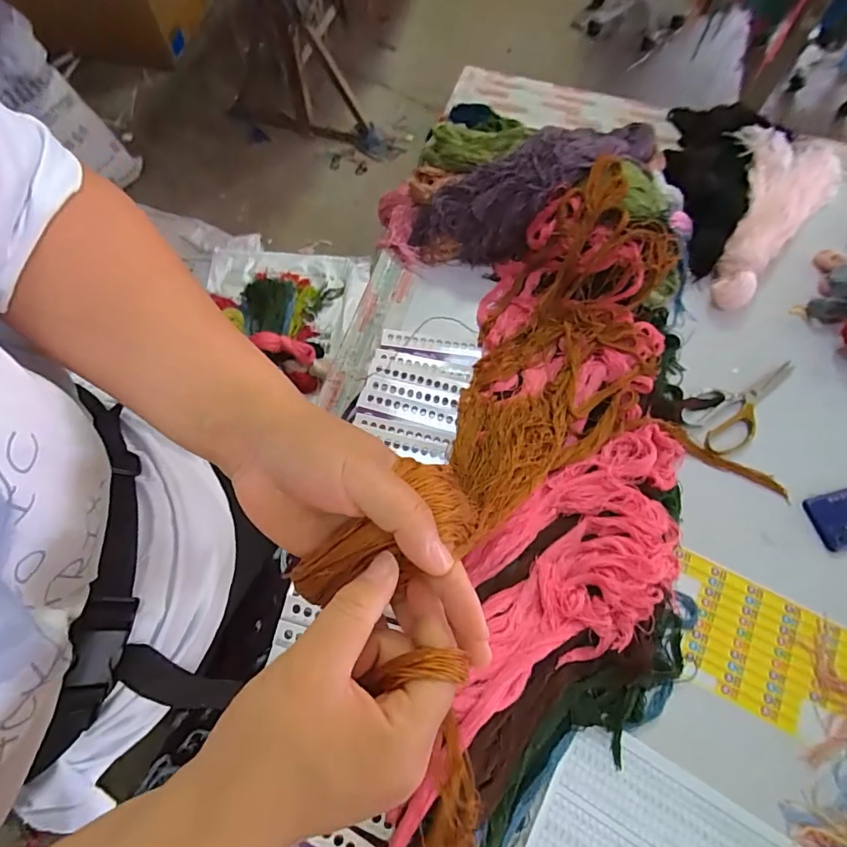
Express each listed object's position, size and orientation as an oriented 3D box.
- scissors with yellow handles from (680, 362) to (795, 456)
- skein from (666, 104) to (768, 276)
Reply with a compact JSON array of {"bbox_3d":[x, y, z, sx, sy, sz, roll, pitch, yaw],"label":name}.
[{"bbox_3d":[0.508,-0.030,0.749,0.215,0.025,0.098,-24,70,-10],"label":"scissors with yellow handles"},{"bbox_3d":[0.532,-0.468,0.906,0.165,0.077,0.429,21,70,8],"label":"skein"}]

